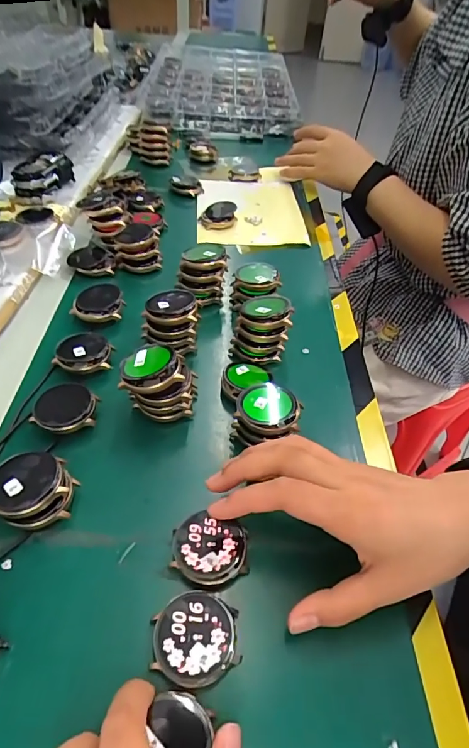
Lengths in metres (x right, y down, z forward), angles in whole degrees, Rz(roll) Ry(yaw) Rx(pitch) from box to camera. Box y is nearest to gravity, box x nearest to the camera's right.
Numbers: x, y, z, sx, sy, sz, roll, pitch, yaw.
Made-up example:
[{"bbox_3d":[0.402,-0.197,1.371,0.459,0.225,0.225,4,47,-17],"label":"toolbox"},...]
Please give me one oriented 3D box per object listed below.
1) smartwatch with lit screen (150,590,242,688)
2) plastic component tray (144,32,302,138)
[{"bbox_3d":[-0.021,0.144,0.230,0.044,0.012,0.042,1,47,-4],"label":"smartwatch with lit screen"},{"bbox_3d":[-0.033,-0.651,0.950,0.284,0.068,0.537,3,46,-2],"label":"plastic component tray"}]

